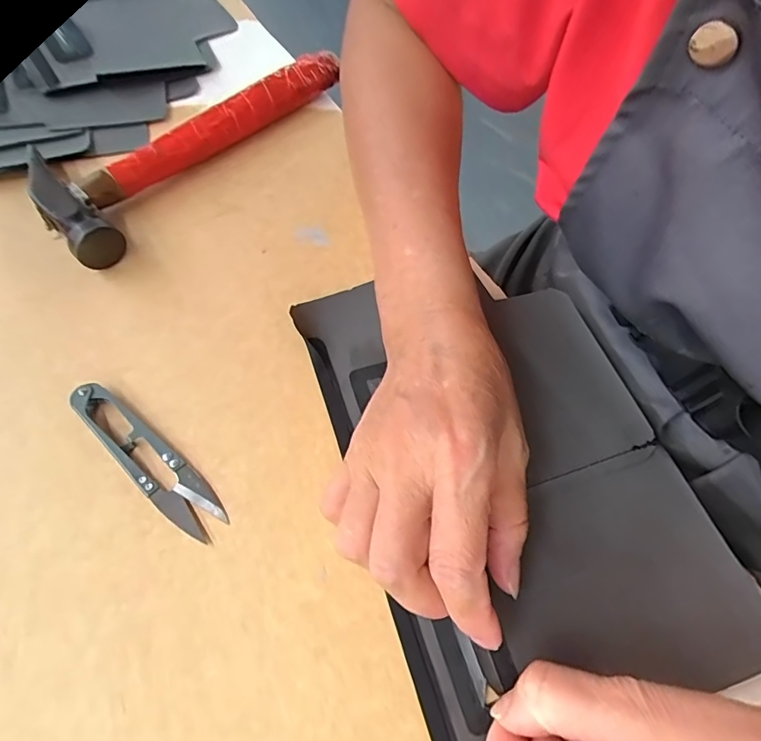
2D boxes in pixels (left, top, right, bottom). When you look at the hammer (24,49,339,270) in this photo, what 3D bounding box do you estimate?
[{"bbox_3d":[-0.131,-0.167,0.335,0.083,0.033,0.235,36,65,15],"label":"hammer"}]

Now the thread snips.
[{"bbox_3d":[-0.118,0.043,0.239,0.102,0.011,0.023,38,66,16],"label":"thread snips"}]

